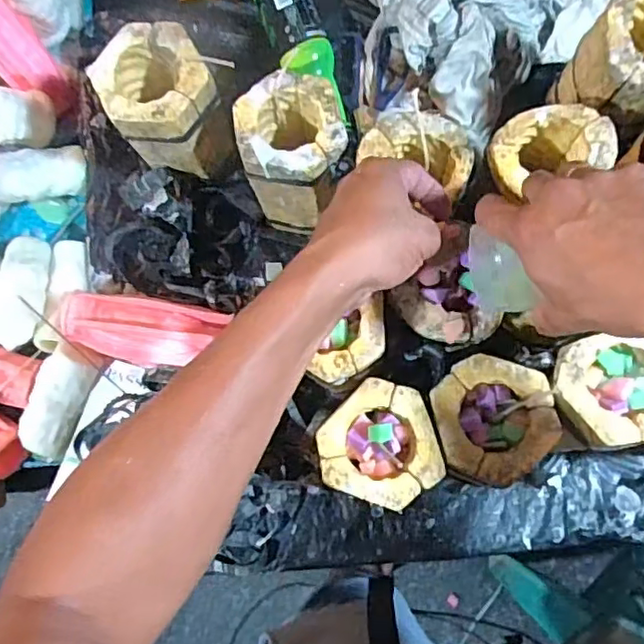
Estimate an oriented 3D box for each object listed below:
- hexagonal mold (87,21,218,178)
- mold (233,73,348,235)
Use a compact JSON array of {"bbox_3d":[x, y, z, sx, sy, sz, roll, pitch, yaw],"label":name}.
[{"bbox_3d":[-0.138,-0.193,0.549,0.088,0.103,0.092,-33,81,-1],"label":"hexagonal mold"},{"bbox_3d":[-0.022,-0.146,0.547,0.088,0.125,0.097,-8,81,3],"label":"mold"}]

